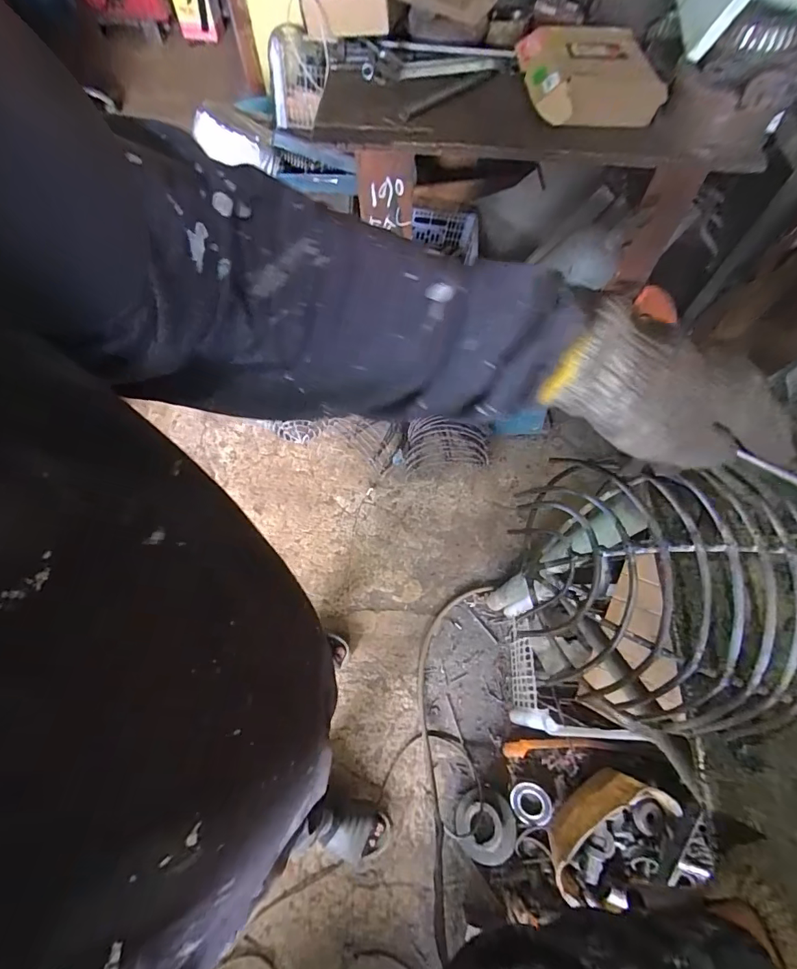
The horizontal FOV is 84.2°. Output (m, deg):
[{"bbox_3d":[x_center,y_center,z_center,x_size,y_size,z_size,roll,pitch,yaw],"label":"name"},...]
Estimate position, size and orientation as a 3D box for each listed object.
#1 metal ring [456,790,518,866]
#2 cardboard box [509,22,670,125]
[{"bbox_3d":[0.195,0.768,0.997,0.131,0.011,0.139,-14,34,10],"label":"metal ring"},{"bbox_3d":[0.409,-0.896,0.958,0.292,0.068,0.299,7,65,3],"label":"cardboard box"}]

